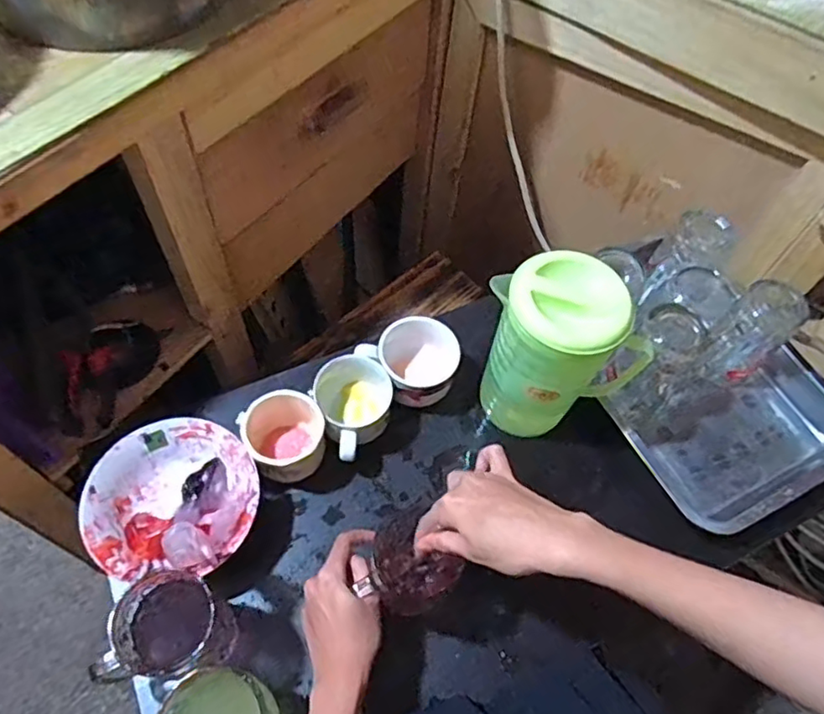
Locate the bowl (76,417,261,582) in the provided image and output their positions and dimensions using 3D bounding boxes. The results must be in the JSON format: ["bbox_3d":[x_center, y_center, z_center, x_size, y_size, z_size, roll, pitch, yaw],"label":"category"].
[{"bbox_3d":[-0.225,0.140,0.591,0.153,0.068,0.143,2,61,-3],"label":"bowl"}]

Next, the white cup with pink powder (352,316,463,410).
[{"bbox_3d":[0.004,0.007,0.673,0.091,0.060,0.082,-31,67,-19],"label":"white cup with pink powder"}]

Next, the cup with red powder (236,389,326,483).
[{"bbox_3d":[-0.129,0.082,0.622,0.077,0.076,0.086,-39,70,-22],"label":"cup with red powder"}]

